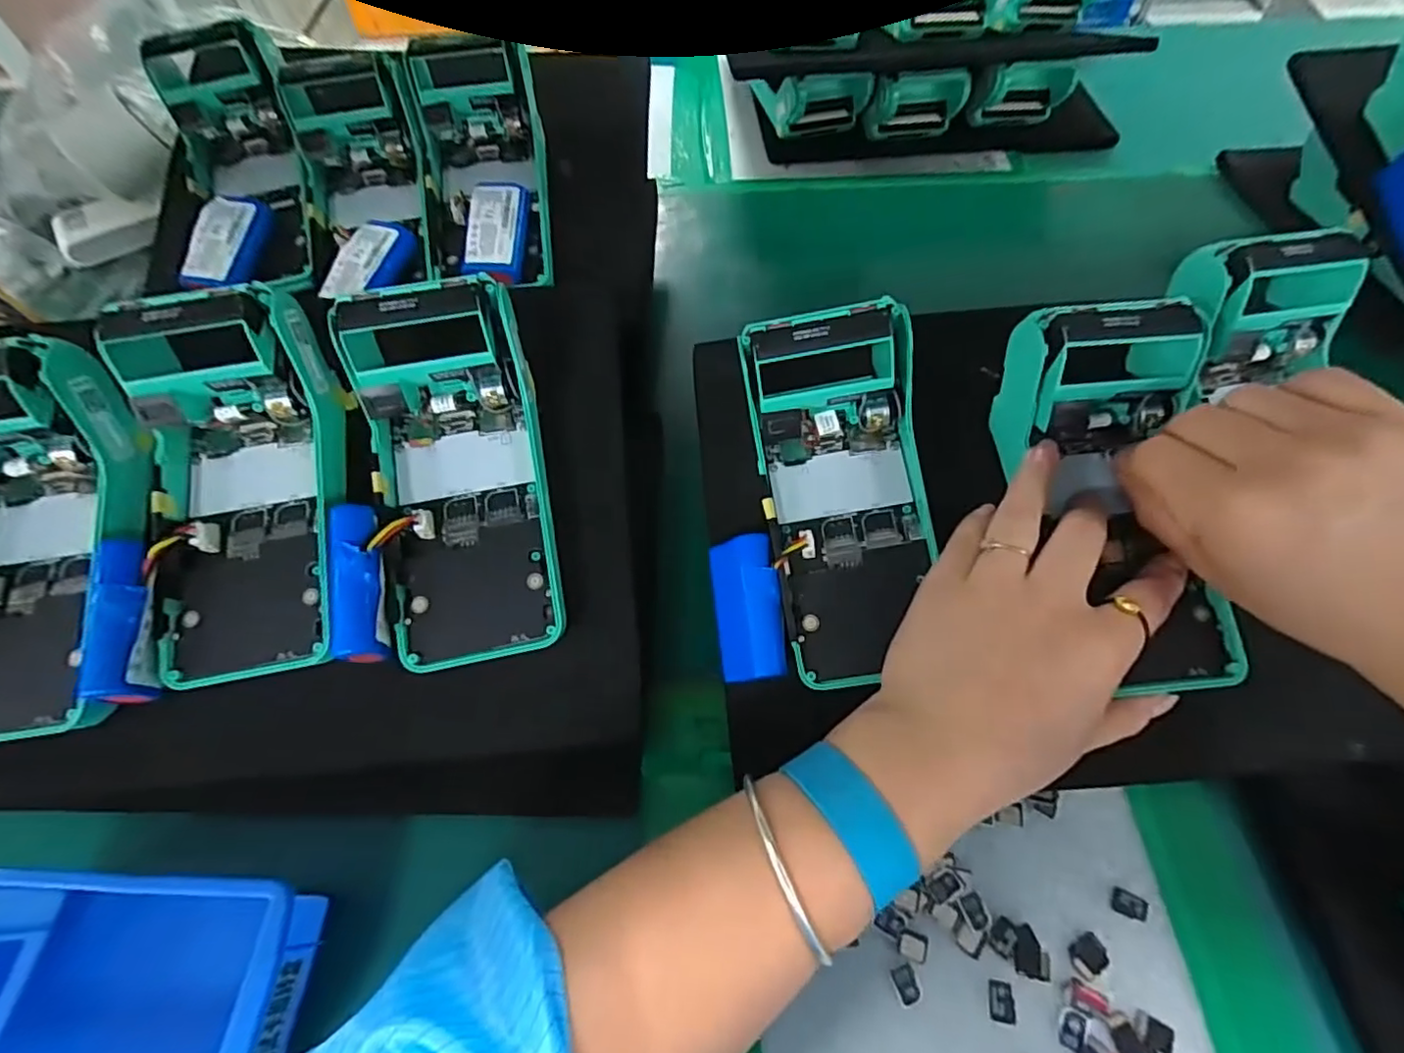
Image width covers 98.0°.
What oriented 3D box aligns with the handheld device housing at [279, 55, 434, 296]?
[{"bbox_3d":[-0.221,-0.222,0.398,0.078,0.062,0.175,-11,80,-4],"label":"handheld device housing"}]

